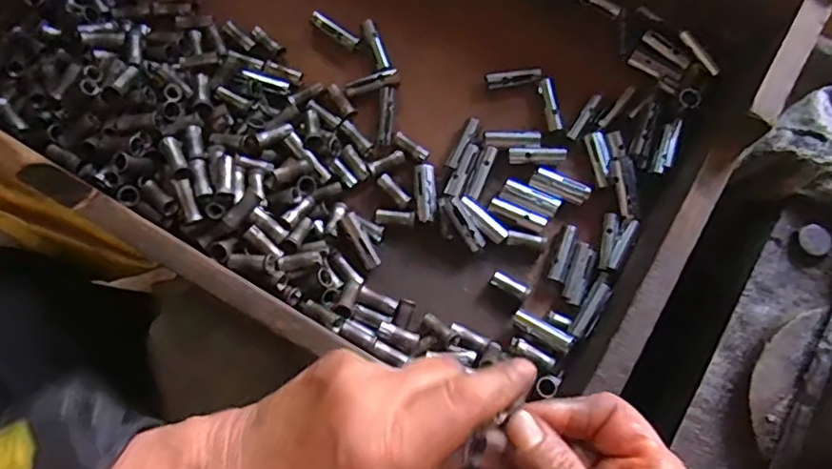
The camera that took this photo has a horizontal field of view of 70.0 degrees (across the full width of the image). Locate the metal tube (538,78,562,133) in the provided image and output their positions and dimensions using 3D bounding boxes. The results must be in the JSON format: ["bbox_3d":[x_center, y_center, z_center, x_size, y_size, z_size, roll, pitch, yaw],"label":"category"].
[{"bbox_3d":[0.089,-0.085,0.393,0.009,0.011,0.036,-9,67,-1],"label":"metal tube"}]

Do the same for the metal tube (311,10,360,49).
[{"bbox_3d":[-0.055,-0.139,0.406,0.038,0.006,0.010,35,72,2],"label":"metal tube"}]

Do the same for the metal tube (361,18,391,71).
[{"bbox_3d":[-0.027,-0.126,0.399,0.010,0.008,0.039,-20,80,-6],"label":"metal tube"}]

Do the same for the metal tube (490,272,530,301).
[{"bbox_3d":[0.059,0.033,0.372,0.024,0.009,0.009,26,70,13],"label":"metal tube"}]

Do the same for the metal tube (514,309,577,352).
[{"bbox_3d":[0.077,0.057,0.357,0.037,0.006,0.010,30,71,14],"label":"metal tube"}]

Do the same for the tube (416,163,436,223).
[{"bbox_3d":[0.006,-0.027,0.377,0.012,0.009,0.037,-3,67,1],"label":"tube"}]

